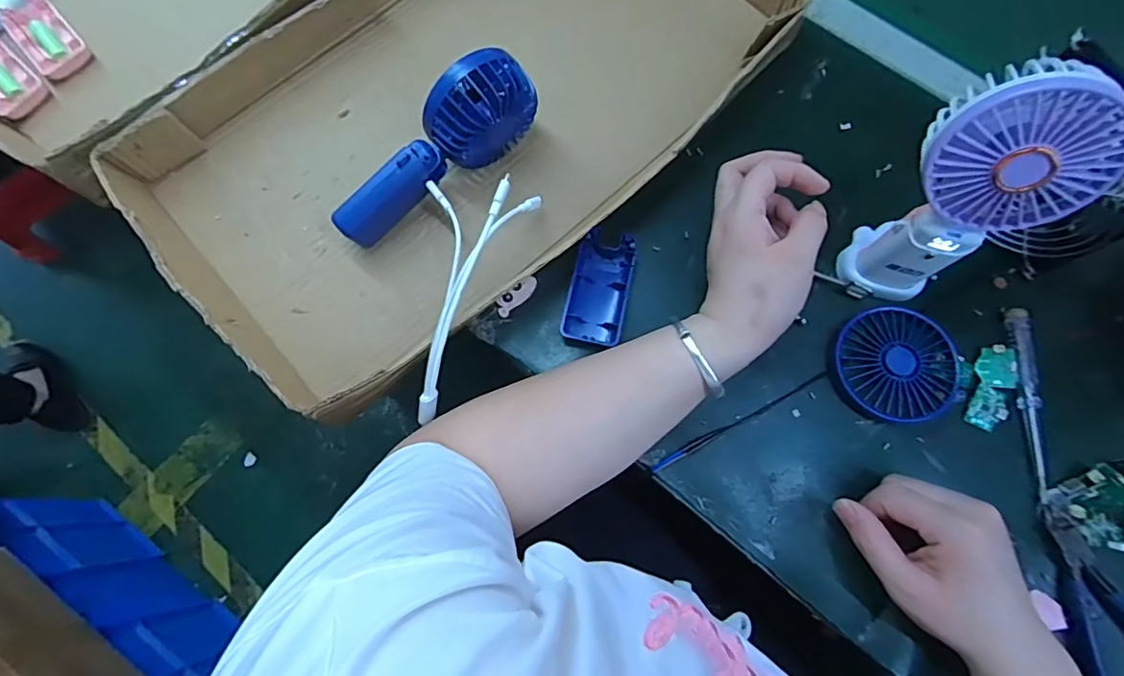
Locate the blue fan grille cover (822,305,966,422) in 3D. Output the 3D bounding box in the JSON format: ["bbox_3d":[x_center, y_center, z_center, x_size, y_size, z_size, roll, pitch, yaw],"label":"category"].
[{"bbox_3d":[0.251,0.019,0.412,0.088,0.012,0.085,-12,77,-3],"label":"blue fan grille cover"}]

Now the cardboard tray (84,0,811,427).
[{"bbox_3d":[-0.071,-0.197,0.456,0.527,0.061,0.295,-41,80,-9],"label":"cardboard tray"}]

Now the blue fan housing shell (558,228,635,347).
[{"bbox_3d":[0.031,-0.039,0.432,0.046,0.018,0.092,13,77,3],"label":"blue fan housing shell"}]

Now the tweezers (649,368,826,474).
[{"bbox_3d":[0.135,0.061,0.409,0.152,0.010,0.006,-27,78,-6],"label":"tweezers"}]

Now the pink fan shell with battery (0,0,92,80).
[{"bbox_3d":[-0.473,-0.277,0.500,0.045,0.015,0.078,-40,80,-9],"label":"pink fan shell with battery"}]

